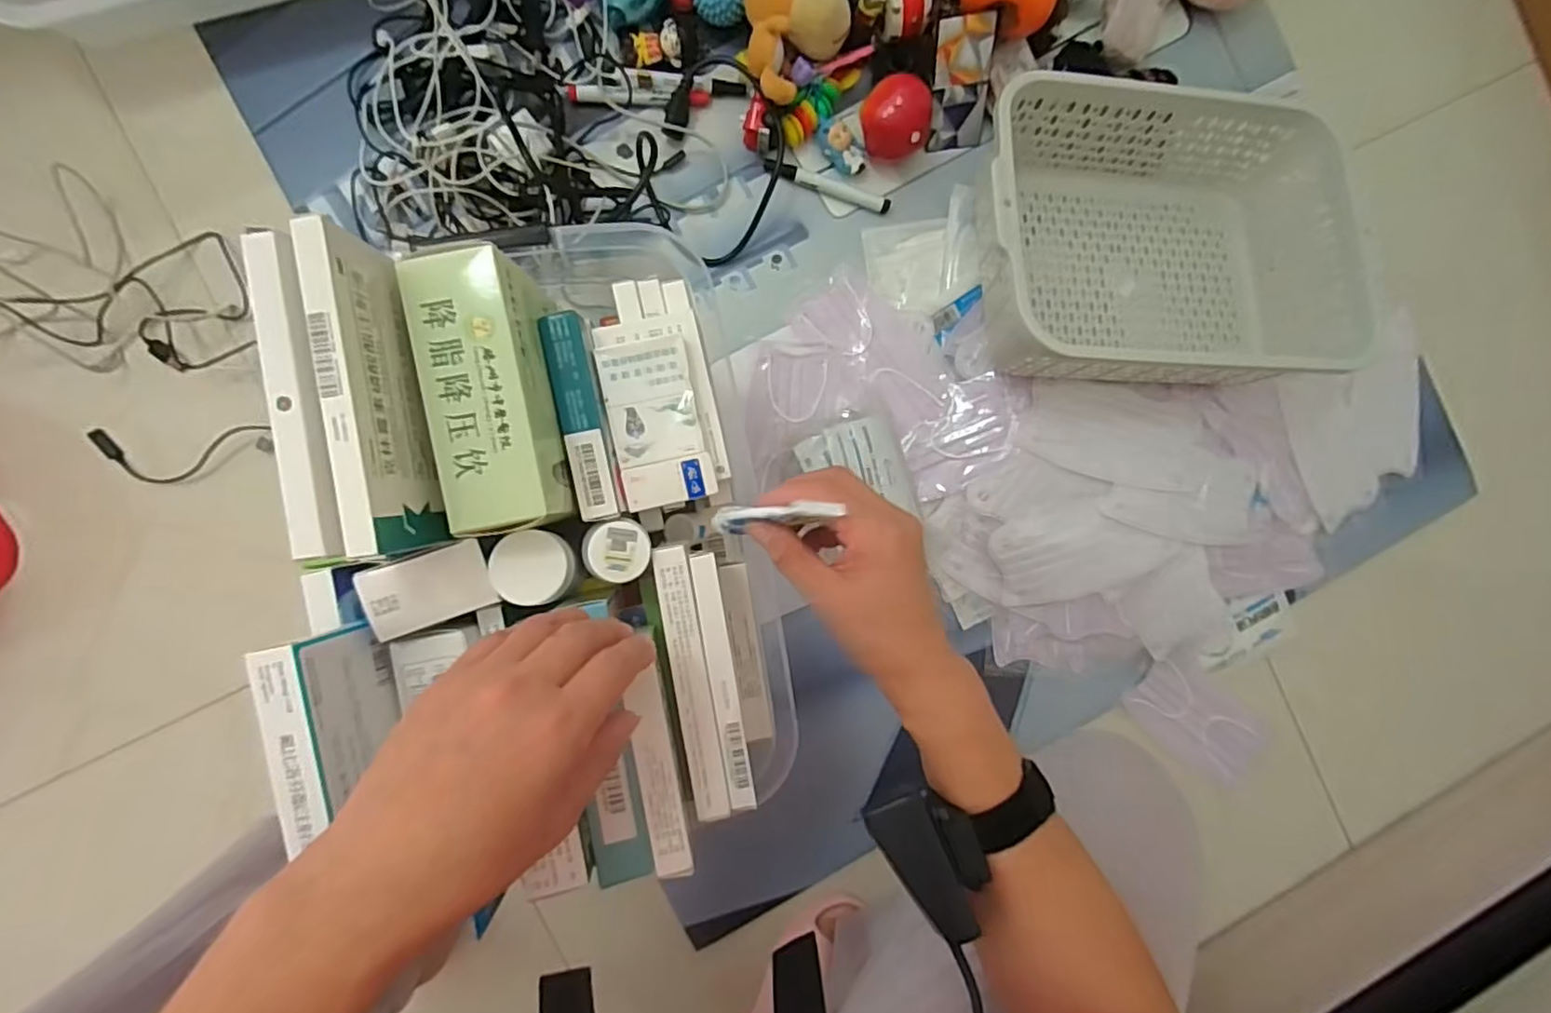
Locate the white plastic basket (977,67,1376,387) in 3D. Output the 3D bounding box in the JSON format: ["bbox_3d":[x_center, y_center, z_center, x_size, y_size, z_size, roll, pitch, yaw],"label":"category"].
[{"bbox_3d":[0.349,-0.249,0.618,0.348,0.140,0.259,1,90,-6],"label":"white plastic basket"}]

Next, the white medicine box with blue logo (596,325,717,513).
[{"bbox_3d":[-0.074,-0.058,0.405,0.054,0.018,0.112,-12,92,-6],"label":"white medicine box with blue logo"}]

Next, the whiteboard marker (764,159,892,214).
[{"bbox_3d":[0.052,-0.318,0.647,0.128,0.012,0.016,16,89,-6],"label":"whiteboard marker"}]

